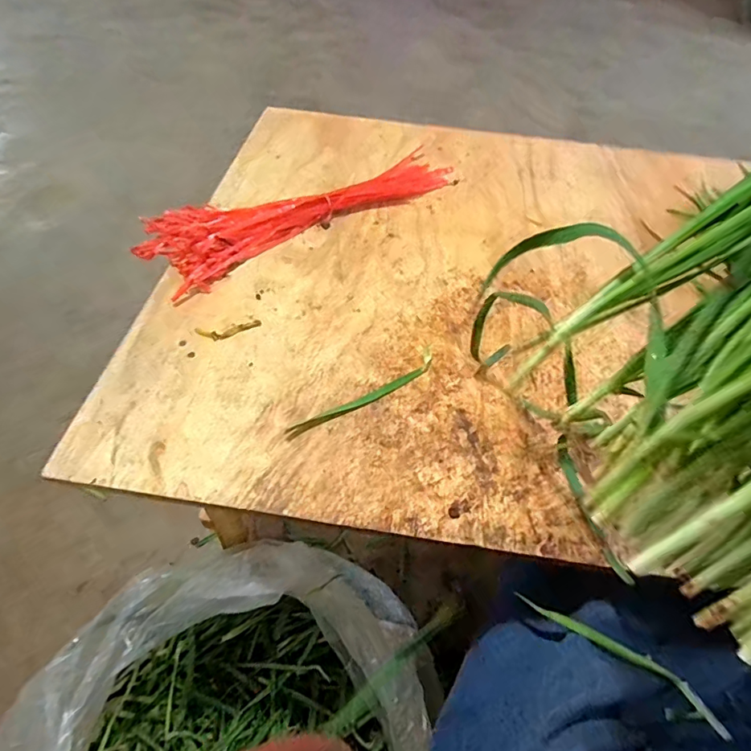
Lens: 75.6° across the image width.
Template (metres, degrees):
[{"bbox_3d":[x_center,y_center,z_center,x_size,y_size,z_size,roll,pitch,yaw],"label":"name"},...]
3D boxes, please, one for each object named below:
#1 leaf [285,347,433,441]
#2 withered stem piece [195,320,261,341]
[{"bbox_3d":[-0.007,0.017,0.415,0.148,0.004,0.018,-30,61,-23],"label":"leaf"},{"bbox_3d":[-0.137,-0.043,0.452,0.059,0.004,0.017,-10,55,-11],"label":"withered stem piece"}]

